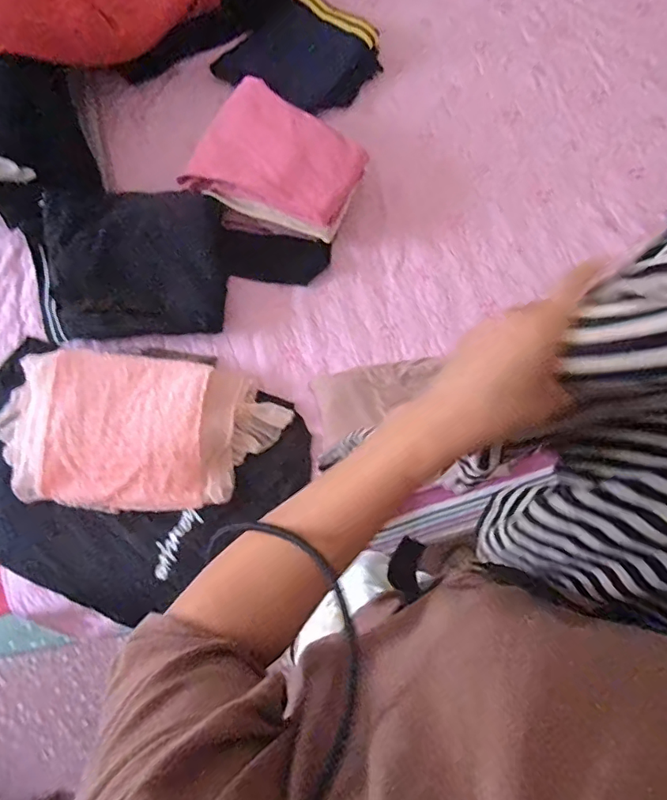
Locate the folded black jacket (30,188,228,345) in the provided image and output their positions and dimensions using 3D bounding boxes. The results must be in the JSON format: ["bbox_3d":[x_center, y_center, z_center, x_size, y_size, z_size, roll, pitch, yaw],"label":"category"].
[{"bbox_3d":[-0.360,-0.245,0.914,0.327,0.084,0.264,-6,76,-3],"label":"folded black jacket"}]

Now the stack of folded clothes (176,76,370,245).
[{"bbox_3d":[-0.096,-0.418,0.923,0.287,0.105,0.227,31,77,10],"label":"stack of folded clothes"}]

